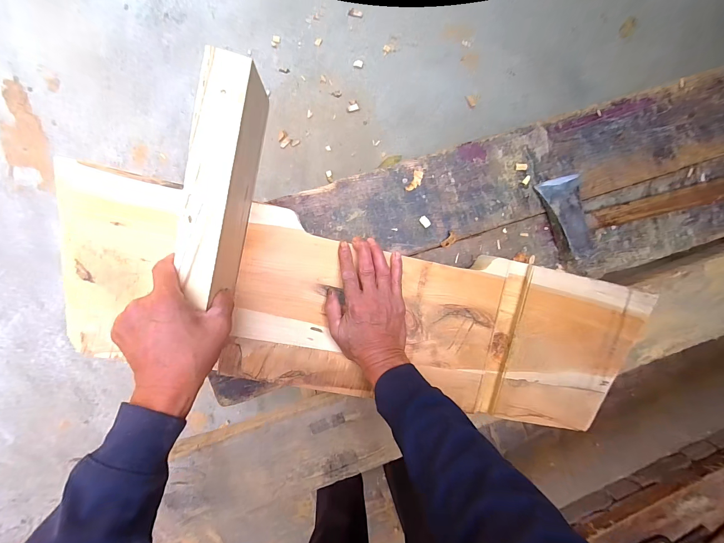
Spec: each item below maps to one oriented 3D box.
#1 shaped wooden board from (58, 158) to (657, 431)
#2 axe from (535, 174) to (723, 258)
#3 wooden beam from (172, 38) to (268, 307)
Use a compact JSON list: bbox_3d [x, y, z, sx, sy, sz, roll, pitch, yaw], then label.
[{"bbox_3d":[0.021,0.066,0.471,0.850,0.023,0.246,13,94,-8],"label":"shaped wooden board"},{"bbox_3d":[0.477,-0.135,0.528,0.349,0.035,0.133,-19,97,-5],"label":"axe"},{"bbox_3d":[-0.161,-0.099,0.371,0.050,0.106,0.256,10,95,-8],"label":"wooden beam"}]

